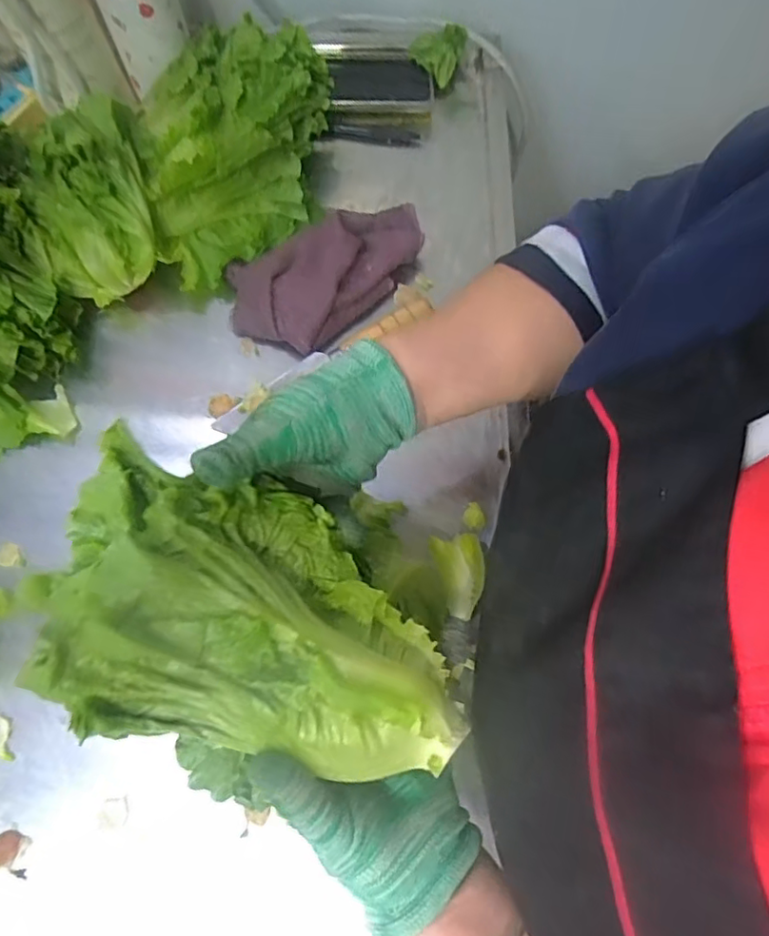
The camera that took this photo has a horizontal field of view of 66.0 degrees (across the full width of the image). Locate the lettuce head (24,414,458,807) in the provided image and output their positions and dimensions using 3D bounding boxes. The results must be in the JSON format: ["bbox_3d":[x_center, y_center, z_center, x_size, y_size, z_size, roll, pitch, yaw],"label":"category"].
[{"bbox_3d":[-0.057,0.069,0.261,0.188,0.064,0.126,17,74,5],"label":"lettuce head"}]

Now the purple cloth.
[{"bbox_3d":[-0.048,-0.182,0.523,0.187,0.044,0.107,-42,78,-11],"label":"purple cloth"}]

